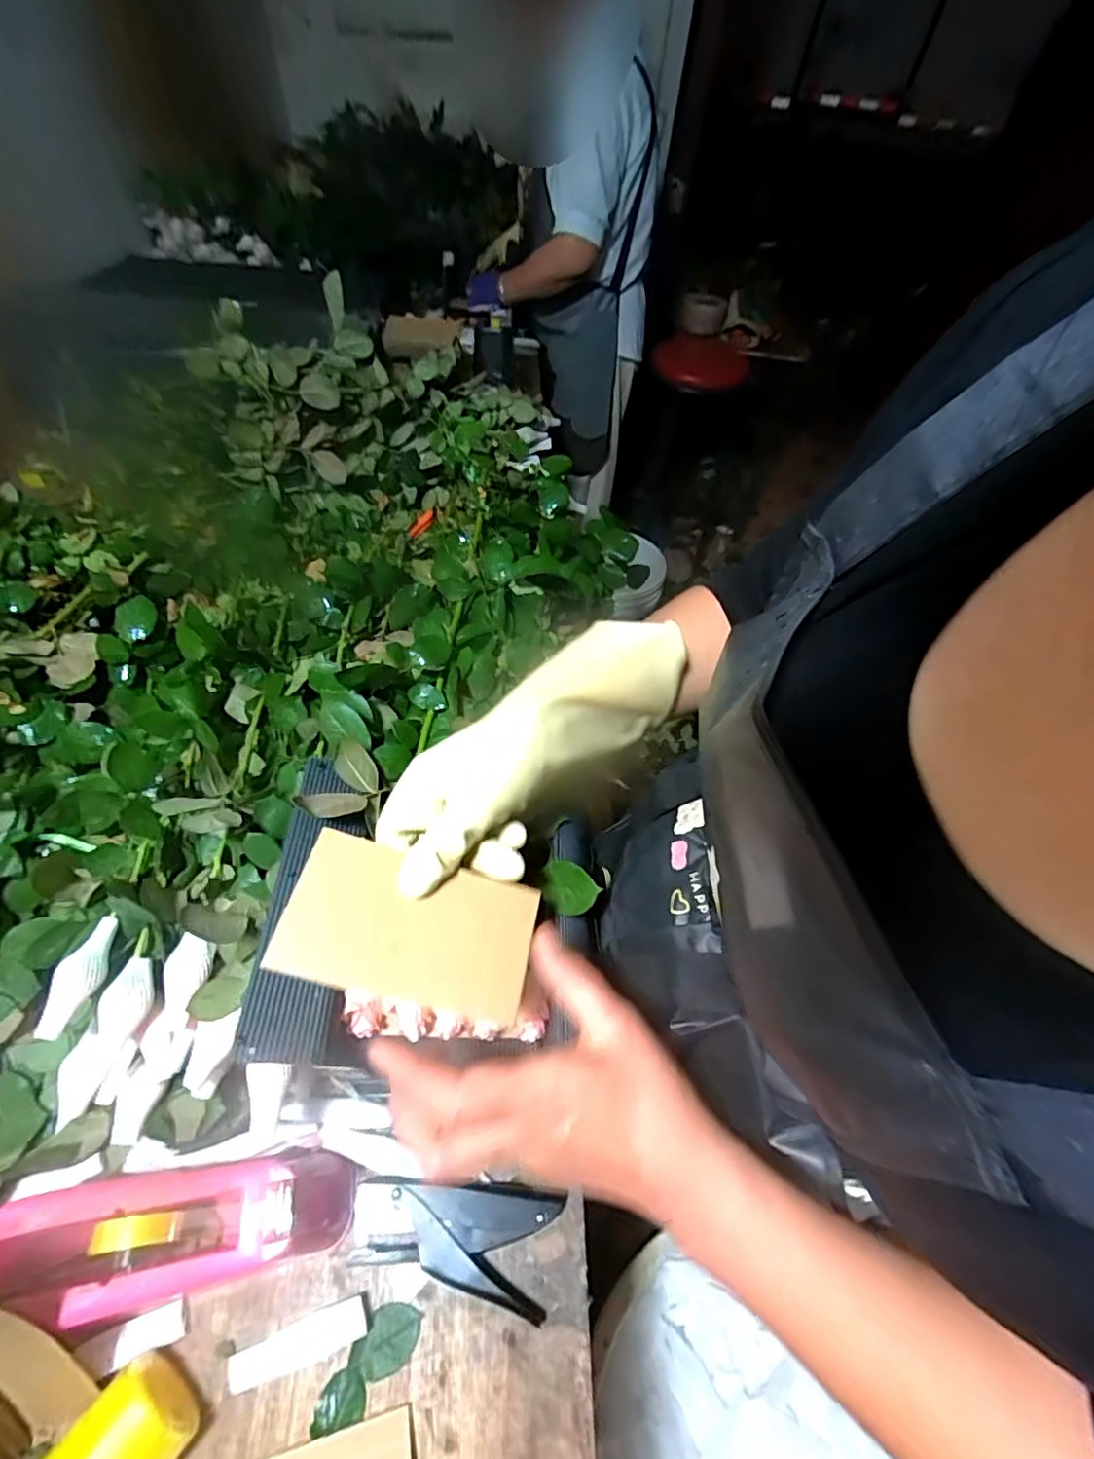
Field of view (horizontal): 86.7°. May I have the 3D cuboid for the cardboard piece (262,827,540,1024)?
[{"bbox_3d":[-0.076,0.114,0.336,0.136,0.008,0.077,19,60,-11],"label":"cardboard piece"}]

